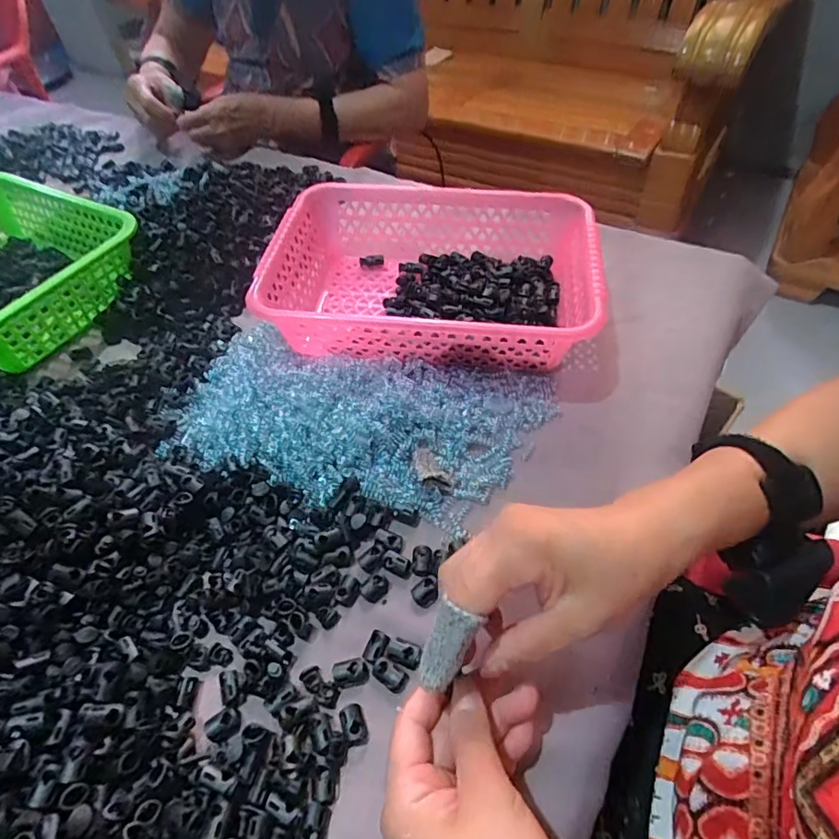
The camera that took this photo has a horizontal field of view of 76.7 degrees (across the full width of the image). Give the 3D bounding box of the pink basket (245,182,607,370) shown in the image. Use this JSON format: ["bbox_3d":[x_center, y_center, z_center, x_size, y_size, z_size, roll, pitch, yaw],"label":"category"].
[{"bbox_3d":[0.014,-0.142,0.518,0.302,0.071,0.215,4,51,10],"label":"pink basket"}]

